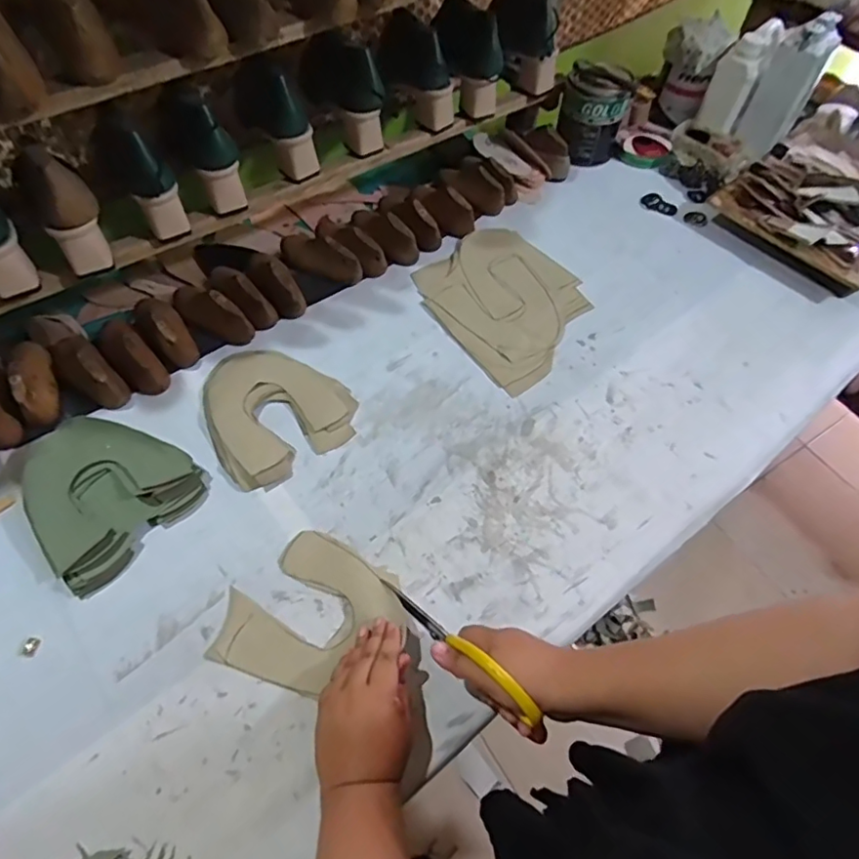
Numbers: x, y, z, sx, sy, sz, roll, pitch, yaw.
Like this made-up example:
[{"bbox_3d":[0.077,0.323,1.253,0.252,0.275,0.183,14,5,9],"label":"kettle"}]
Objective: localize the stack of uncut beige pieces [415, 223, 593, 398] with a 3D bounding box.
[{"bbox_3d":[0.116,-0.192,0.823,0.216,0.007,0.263,-31,65,-19],"label":"stack of uncut beige pieces"}]

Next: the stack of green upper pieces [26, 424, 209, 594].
[{"bbox_3d":[-0.373,0.063,0.631,0.186,0.037,0.172,35,64,17],"label":"stack of green upper pieces"}]

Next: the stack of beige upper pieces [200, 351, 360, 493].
[{"bbox_3d":[-0.198,-0.030,0.707,0.170,0.021,0.181,-34,66,-20],"label":"stack of beige upper pieces"}]

